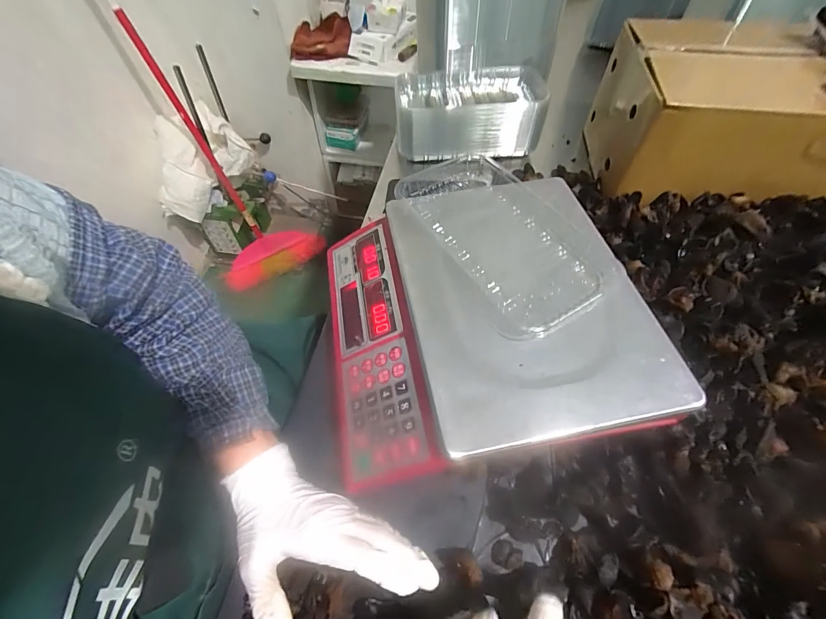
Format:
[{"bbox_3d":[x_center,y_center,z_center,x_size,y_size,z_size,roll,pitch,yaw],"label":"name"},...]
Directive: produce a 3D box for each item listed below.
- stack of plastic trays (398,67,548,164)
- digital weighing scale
[{"bbox_3d":[0.097,-0.327,0.615,0.243,0.084,0.144,2,58,2],"label":"stack of plastic trays"},{"bbox_3d":[0.059,0.002,0.383,0.288,0.088,0.290,-10,58,-6],"label":"digital weighing scale"}]

